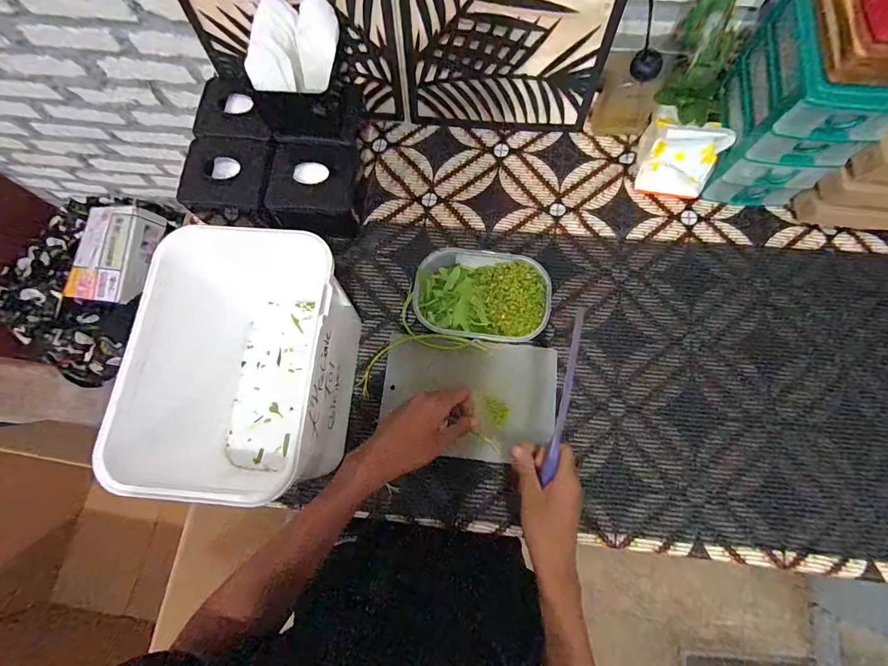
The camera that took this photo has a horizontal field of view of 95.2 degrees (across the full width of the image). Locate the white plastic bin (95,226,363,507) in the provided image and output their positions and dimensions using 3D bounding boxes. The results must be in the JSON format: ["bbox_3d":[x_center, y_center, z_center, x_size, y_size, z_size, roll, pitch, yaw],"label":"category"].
[{"bbox_3d":[-0.222,0.059,0.498,0.189,0.209,0.247,5,74,3],"label":"white plastic bin"}]

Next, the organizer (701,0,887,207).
[{"bbox_3d":[0.503,-0.321,0.586,0.147,0.217,0.179,9,75,4],"label":"organizer"}]

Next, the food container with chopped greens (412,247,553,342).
[{"bbox_3d":[0.056,-0.054,0.603,0.188,0.060,0.132,7,74,3],"label":"food container with chopped greens"}]

